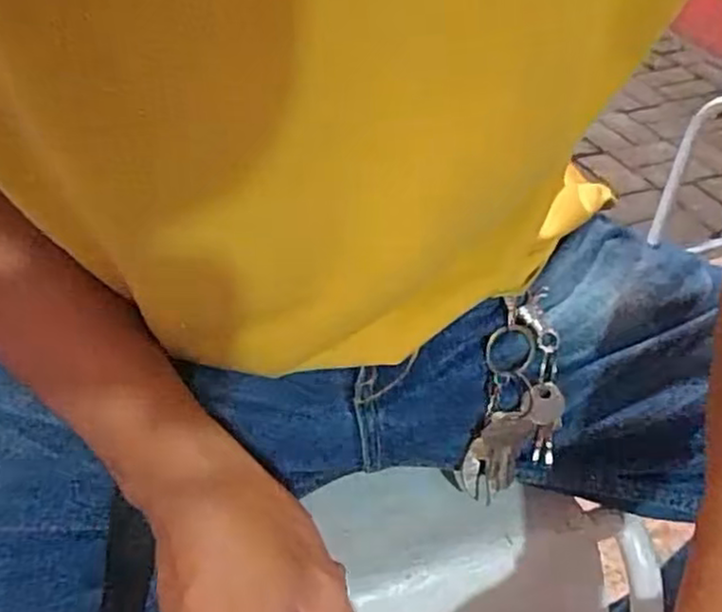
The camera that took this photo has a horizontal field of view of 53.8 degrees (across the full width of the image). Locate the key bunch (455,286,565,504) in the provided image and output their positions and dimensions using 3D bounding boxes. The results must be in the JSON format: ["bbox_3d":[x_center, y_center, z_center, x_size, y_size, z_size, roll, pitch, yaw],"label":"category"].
[{"bbox_3d":[0.089,0.058,0.405,0.047,0.130,0.026,15,13,14],"label":"key bunch"}]

